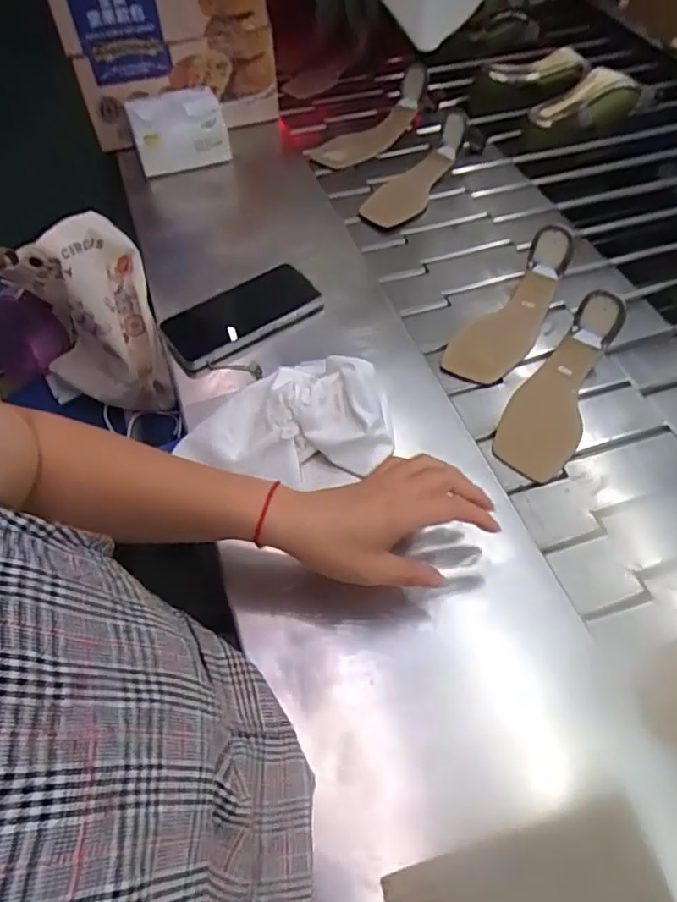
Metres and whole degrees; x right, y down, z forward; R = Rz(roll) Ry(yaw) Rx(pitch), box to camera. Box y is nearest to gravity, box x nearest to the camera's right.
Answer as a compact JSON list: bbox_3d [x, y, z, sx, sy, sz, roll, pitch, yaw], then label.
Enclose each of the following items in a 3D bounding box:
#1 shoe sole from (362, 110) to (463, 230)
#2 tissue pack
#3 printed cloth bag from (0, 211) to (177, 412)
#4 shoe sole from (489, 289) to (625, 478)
[{"bbox_3d":[0.106,-0.395,0.831,0.075,0.055,0.239,24,58,13],"label":"shoe sole"},{"bbox_3d":[-0.210,-0.419,0.778,0.117,0.071,0.068,-20,59,-15],"label":"tissue pack"},{"bbox_3d":[-0.265,-0.141,0.641,0.128,0.204,0.114,-18,58,-15],"label":"printed cloth bag"},{"bbox_3d":[0.225,-0.064,0.603,0.073,0.057,0.211,26,70,17],"label":"shoe sole"}]

